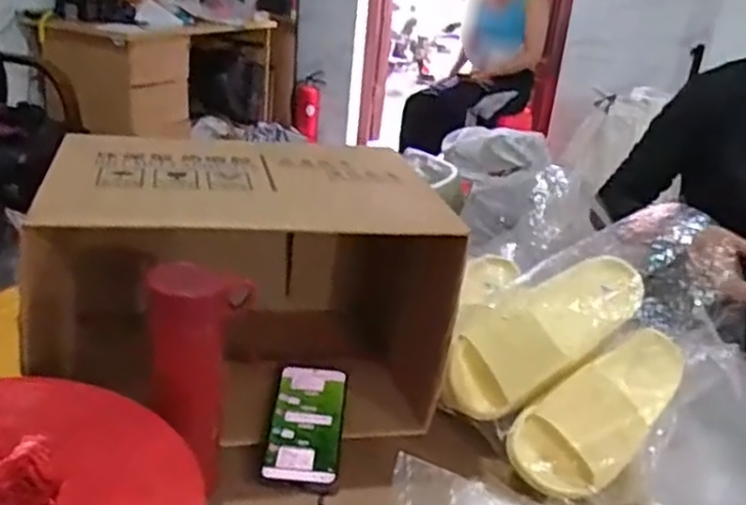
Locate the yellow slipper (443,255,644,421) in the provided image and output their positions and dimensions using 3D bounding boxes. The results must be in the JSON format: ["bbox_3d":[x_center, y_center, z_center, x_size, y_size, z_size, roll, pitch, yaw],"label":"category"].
[{"bbox_3d":[0.192,0.093,0.809,0.250,0.078,0.123,-35,38,-18],"label":"yellow slipper"}]

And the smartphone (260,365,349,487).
[{"bbox_3d":[-0.069,0.178,0.770,0.074,0.008,0.157,9,34,-1],"label":"smartphone"}]

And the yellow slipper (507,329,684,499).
[{"bbox_3d":[0.247,0.160,0.765,0.247,0.074,0.101,-34,41,-24],"label":"yellow slipper"}]

